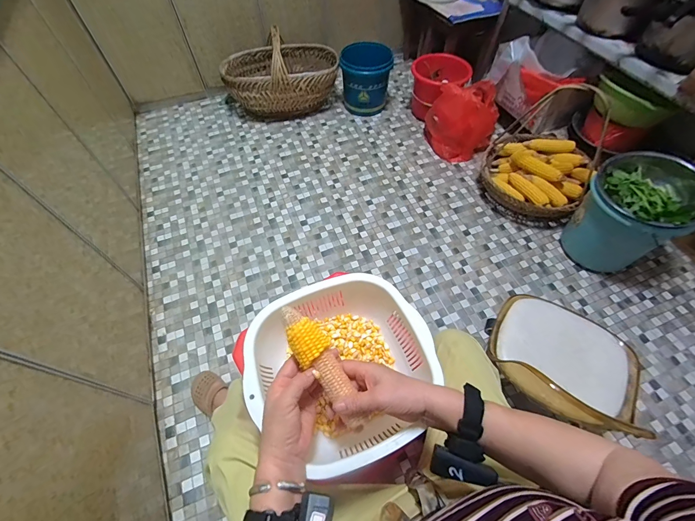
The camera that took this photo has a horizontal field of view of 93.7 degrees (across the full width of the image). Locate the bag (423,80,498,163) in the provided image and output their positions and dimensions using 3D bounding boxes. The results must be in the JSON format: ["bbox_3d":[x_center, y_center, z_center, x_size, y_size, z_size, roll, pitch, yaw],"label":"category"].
[{"bbox_3d":[0.520,-0.654,1.482,0.311,0.337,0.260,15,59,10],"label":"bag"}]

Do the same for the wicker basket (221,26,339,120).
[{"bbox_3d":[-0.322,-0.913,1.605,0.537,0.356,0.347,-10,58,-6],"label":"wicker basket"}]

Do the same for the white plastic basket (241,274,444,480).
[{"bbox_3d":[-0.013,0.166,0.524,0.273,0.116,0.281,-18,59,-11],"label":"white plastic basket"}]

